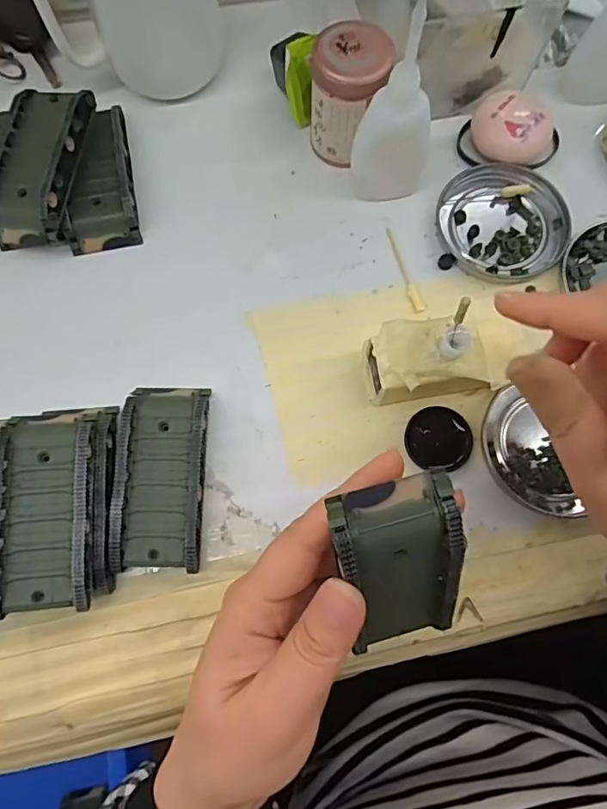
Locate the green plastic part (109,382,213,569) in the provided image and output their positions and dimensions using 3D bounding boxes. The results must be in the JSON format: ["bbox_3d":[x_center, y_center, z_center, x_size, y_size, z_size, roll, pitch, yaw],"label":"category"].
[{"bbox_3d":[-0.075,0.036,0.276,0.044,0.019,0.095,0,75,0],"label":"green plastic part"}]

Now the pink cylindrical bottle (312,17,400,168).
[{"bbox_3d":[0.028,-0.181,0.312,0.043,0.066,0.043,0,75,0],"label":"pink cylindrical bottle"}]

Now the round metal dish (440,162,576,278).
[{"bbox_3d":[0.123,-0.114,0.322,0.077,0.008,0.074,0,75,0],"label":"round metal dish"}]

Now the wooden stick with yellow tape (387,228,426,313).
[{"bbox_3d":[0.060,-0.082,0.316,0.007,0.004,0.059,-17,75,-5],"label":"wooden stick with yellow tape"}]

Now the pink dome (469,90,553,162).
[{"bbox_3d":[0.130,-0.172,0.330,0.049,0.024,0.037,31,77,8],"label":"pink dome"}]

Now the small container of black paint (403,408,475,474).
[{"bbox_3d":[0.074,0.018,0.286,0.035,0.004,0.034,0,75,0],"label":"small container of black paint"}]

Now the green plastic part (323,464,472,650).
[{"bbox_3d":[0.038,0.066,0.197,0.042,0.086,0.020,-17,41,-5],"label":"green plastic part"}]

